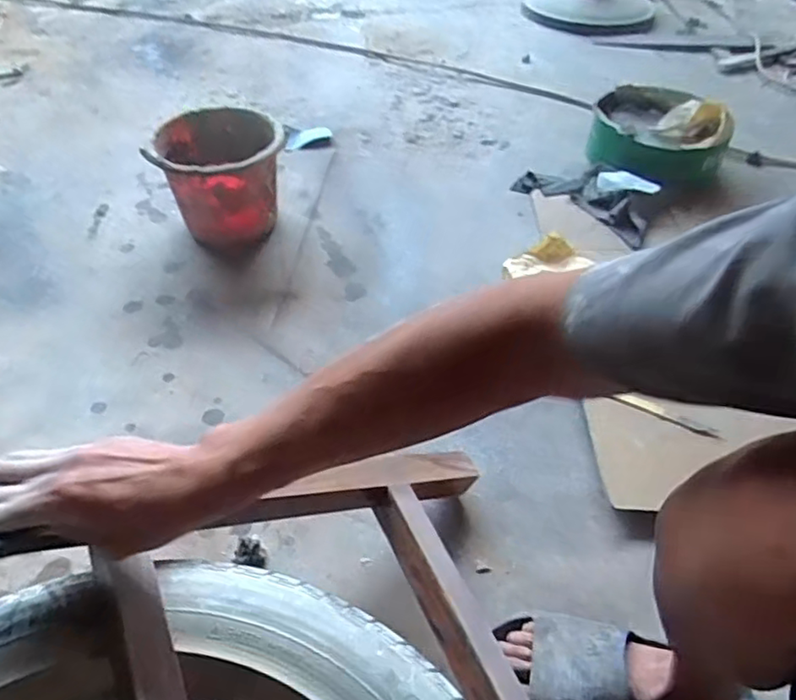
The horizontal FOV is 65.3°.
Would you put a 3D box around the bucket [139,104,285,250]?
[{"bbox_3d":[-0.311,-0.300,1.097,0.198,0.184,0.201,1,49,-1],"label":"bucket"}]

